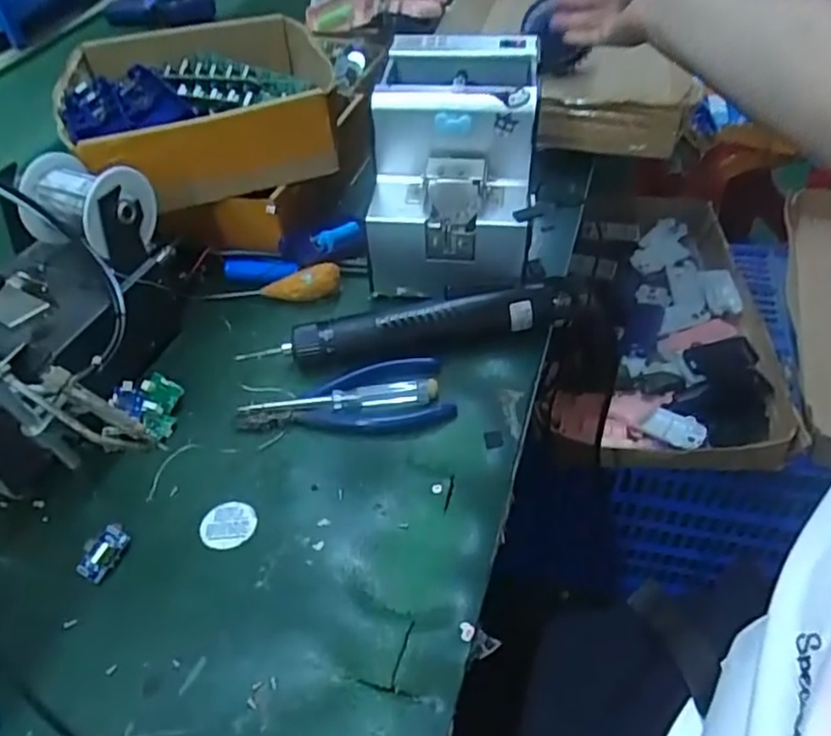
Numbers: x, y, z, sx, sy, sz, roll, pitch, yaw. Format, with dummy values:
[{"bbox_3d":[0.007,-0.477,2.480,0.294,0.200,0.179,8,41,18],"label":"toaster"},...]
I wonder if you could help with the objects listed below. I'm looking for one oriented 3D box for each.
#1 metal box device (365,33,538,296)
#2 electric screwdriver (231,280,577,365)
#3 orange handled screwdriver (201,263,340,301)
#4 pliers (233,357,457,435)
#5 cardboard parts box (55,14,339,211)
[{"bbox_3d":[0.032,-0.164,0.546,0.125,0.148,0.179,3,48,6],"label":"metal box device"},{"bbox_3d":[0.004,-0.033,0.501,0.252,0.036,0.031,-10,49,-5],"label":"electric screwdriver"},{"bbox_3d":[-0.121,-0.068,0.555,0.116,0.026,0.028,-7,45,11],"label":"orange handled screwdriver"},{"bbox_3d":[-0.050,0.027,0.469,0.149,0.016,0.059,-11,49,-5],"label":"pliers"},{"bbox_3d":[-0.186,-0.240,0.588,0.233,0.070,0.225,-17,50,-10],"label":"cardboard parts box"}]

